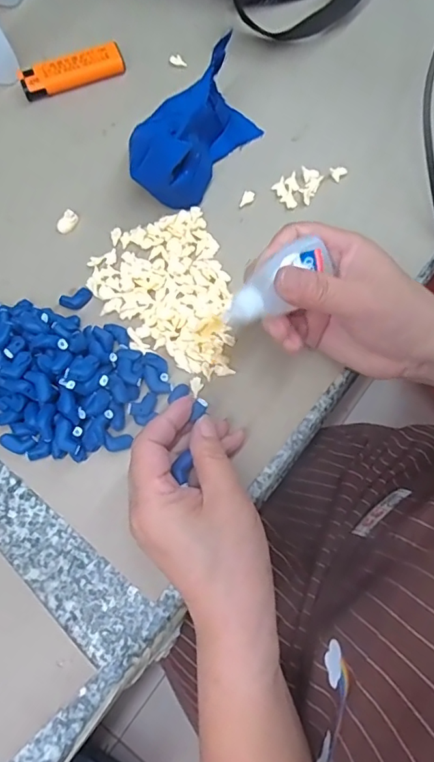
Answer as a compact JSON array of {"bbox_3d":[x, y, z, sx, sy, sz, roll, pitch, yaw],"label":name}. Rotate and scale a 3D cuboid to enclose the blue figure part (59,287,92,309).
[{"bbox_3d":[-0.096,-0.056,0.352,0.022,0.005,0.013,-24,76,-7],"label":"blue figure part"}]

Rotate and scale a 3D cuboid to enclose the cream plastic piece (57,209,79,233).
[{"bbox_3d":[-0.108,-0.114,0.368,0.012,0.007,0.016,27,75,7],"label":"cream plastic piece"}]

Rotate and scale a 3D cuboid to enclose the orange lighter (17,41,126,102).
[{"bbox_3d":[-0.111,-0.239,0.400,0.079,0.013,0.023,-20,75,-6],"label":"orange lighter"}]

